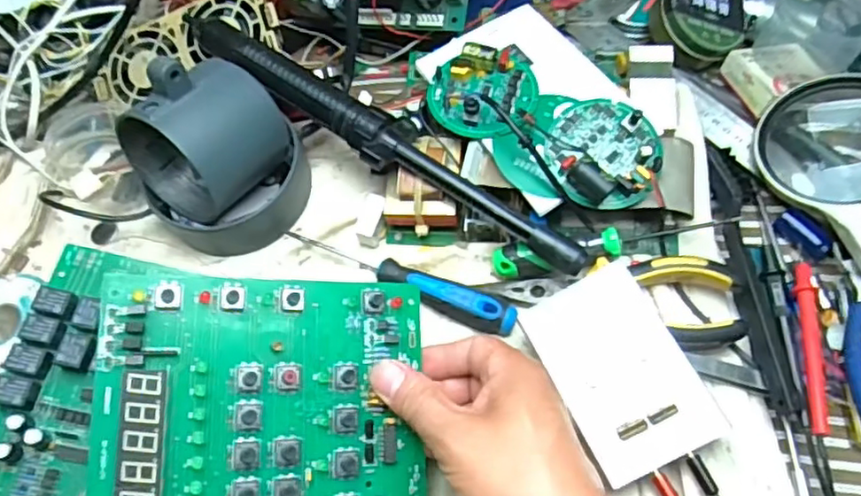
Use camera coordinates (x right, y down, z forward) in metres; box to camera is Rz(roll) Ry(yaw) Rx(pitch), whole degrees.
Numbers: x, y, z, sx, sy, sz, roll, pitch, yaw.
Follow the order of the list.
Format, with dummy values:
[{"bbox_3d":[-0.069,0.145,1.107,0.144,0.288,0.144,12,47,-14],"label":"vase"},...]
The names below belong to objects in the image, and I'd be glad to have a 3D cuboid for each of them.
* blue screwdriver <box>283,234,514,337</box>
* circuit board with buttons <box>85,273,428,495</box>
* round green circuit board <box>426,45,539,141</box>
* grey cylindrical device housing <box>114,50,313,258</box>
[{"bbox_3d":[-0.020,0.021,0.408,0.155,0.016,0.018,22,66,14],"label":"blue screwdriver"},{"bbox_3d":[-0.076,0.121,0.306,0.157,0.009,0.214,3,76,-21],"label":"circuit board with buttons"},{"bbox_3d":[0.036,-0.108,0.415,0.067,0.020,0.074,13,65,10],"label":"round green circuit board"},{"bbox_3d":[-0.135,-0.056,0.407,0.105,0.108,0.075,-29,65,-10],"label":"grey cylindrical device housing"}]

